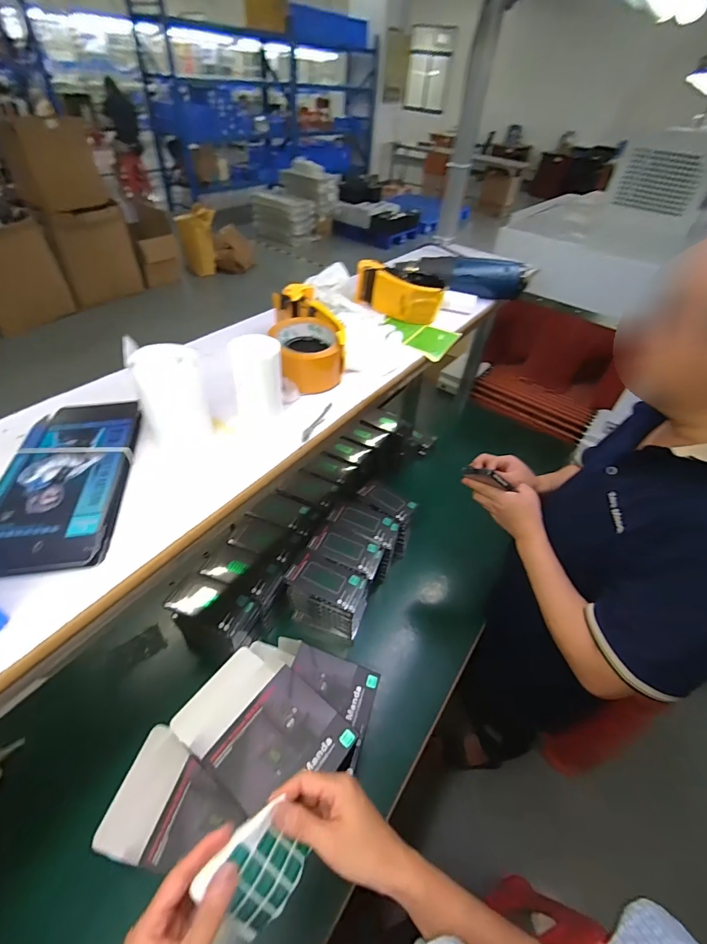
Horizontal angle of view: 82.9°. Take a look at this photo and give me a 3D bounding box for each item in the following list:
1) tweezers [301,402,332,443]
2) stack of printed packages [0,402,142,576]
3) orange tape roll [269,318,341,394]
[{"bbox_3d":[-0.046,-0.068,0.531,0.013,0.004,0.090,21,46,13],"label":"tweezers"},{"bbox_3d":[-0.294,0.001,0.408,0.112,0.020,0.225,-3,46,-10],"label":"stack of printed packages"},{"bbox_3d":[-0.068,-0.169,0.578,0.087,0.071,0.082,-5,46,-12],"label":"orange tape roll"}]

